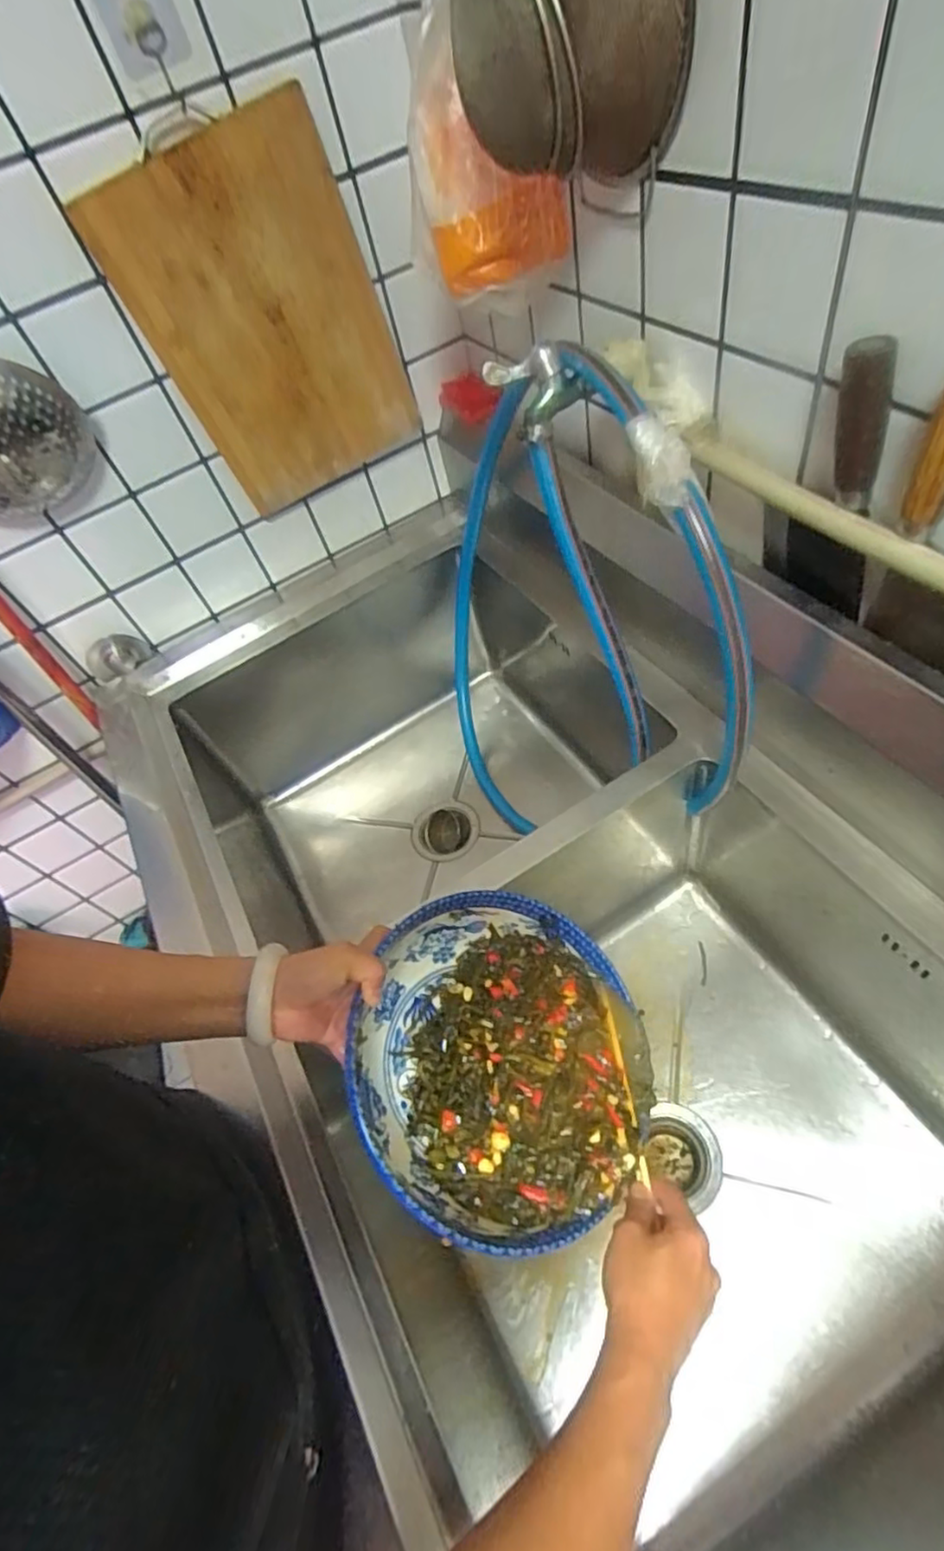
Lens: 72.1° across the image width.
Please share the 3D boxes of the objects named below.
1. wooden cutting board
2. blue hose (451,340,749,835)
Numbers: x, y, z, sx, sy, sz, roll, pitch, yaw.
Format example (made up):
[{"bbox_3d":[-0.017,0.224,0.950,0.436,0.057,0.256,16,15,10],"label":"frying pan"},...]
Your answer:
[{"bbox_3d":[-0.235,-0.524,0.778,0.264,0.372,0.029,-29,57,0],"label":"wooden cutting board"},{"bbox_3d":[0.090,-0.179,0.828,0.174,0.624,0.586,-20,47,-12],"label":"blue hose"}]

